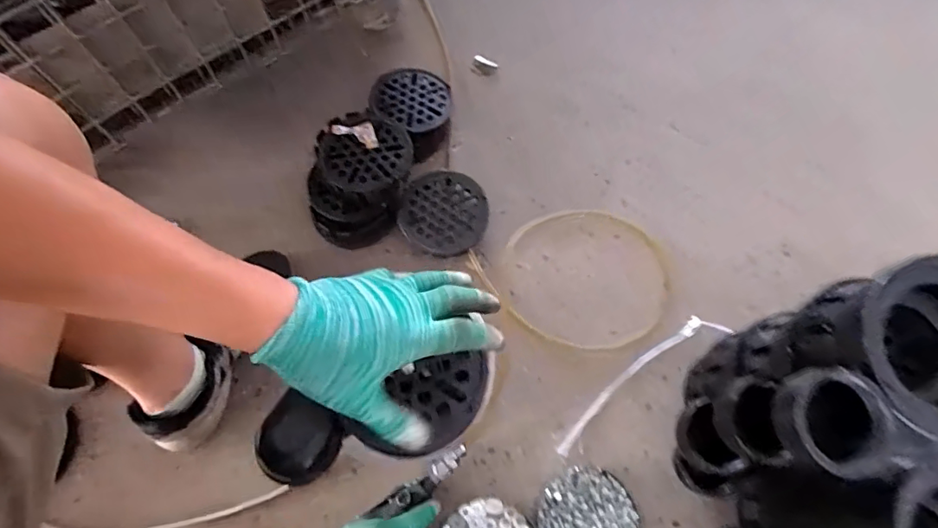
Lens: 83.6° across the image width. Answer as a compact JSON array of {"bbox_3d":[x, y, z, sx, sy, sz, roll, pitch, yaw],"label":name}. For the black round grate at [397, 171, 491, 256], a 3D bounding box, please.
[{"bbox_3d":[-0.037,-0.082,0.814,0.126,0.051,0.126,0,71,-1],"label":"black round grate"}]

